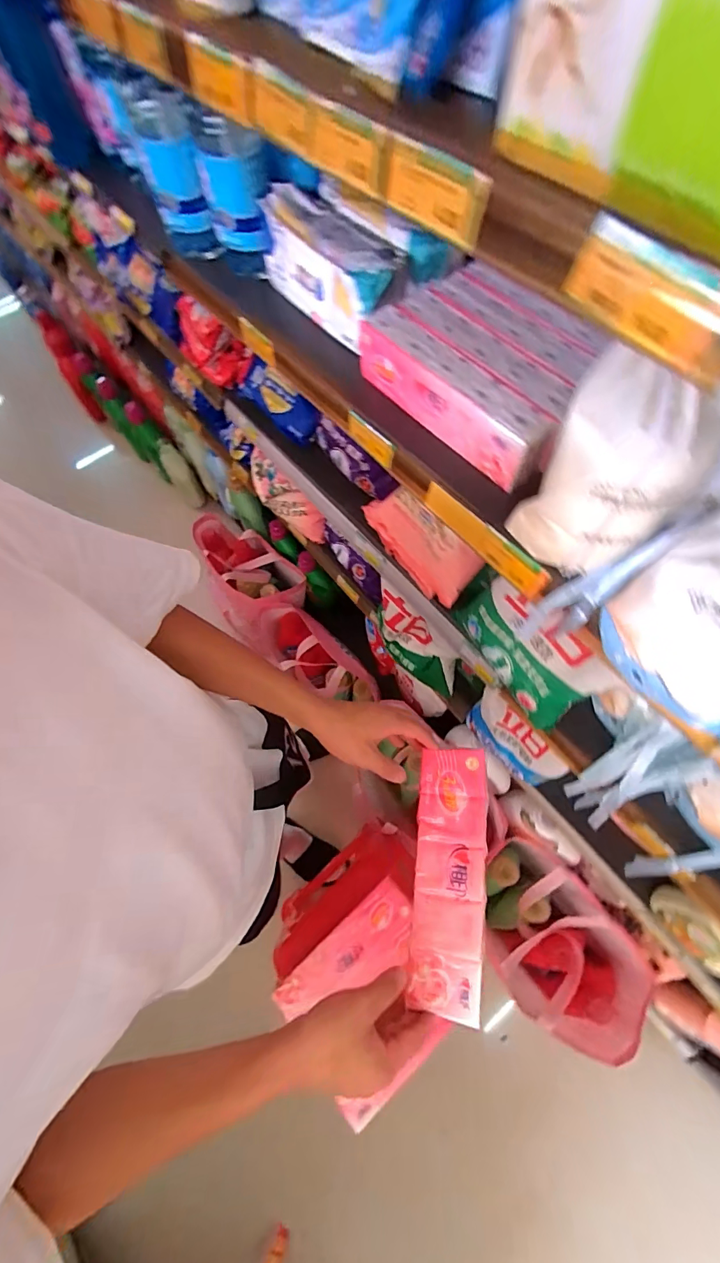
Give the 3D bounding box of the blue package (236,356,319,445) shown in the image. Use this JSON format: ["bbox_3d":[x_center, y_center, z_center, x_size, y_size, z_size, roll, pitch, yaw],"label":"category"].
[{"bbox_3d":[-0.176,-0.492,0.942,0.070,0.084,0.239,-42,71,-14],"label":"blue package"}]

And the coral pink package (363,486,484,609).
[{"bbox_3d":[0.098,-0.159,0.765,0.078,0.114,0.244,-38,70,-13],"label":"coral pink package"}]

